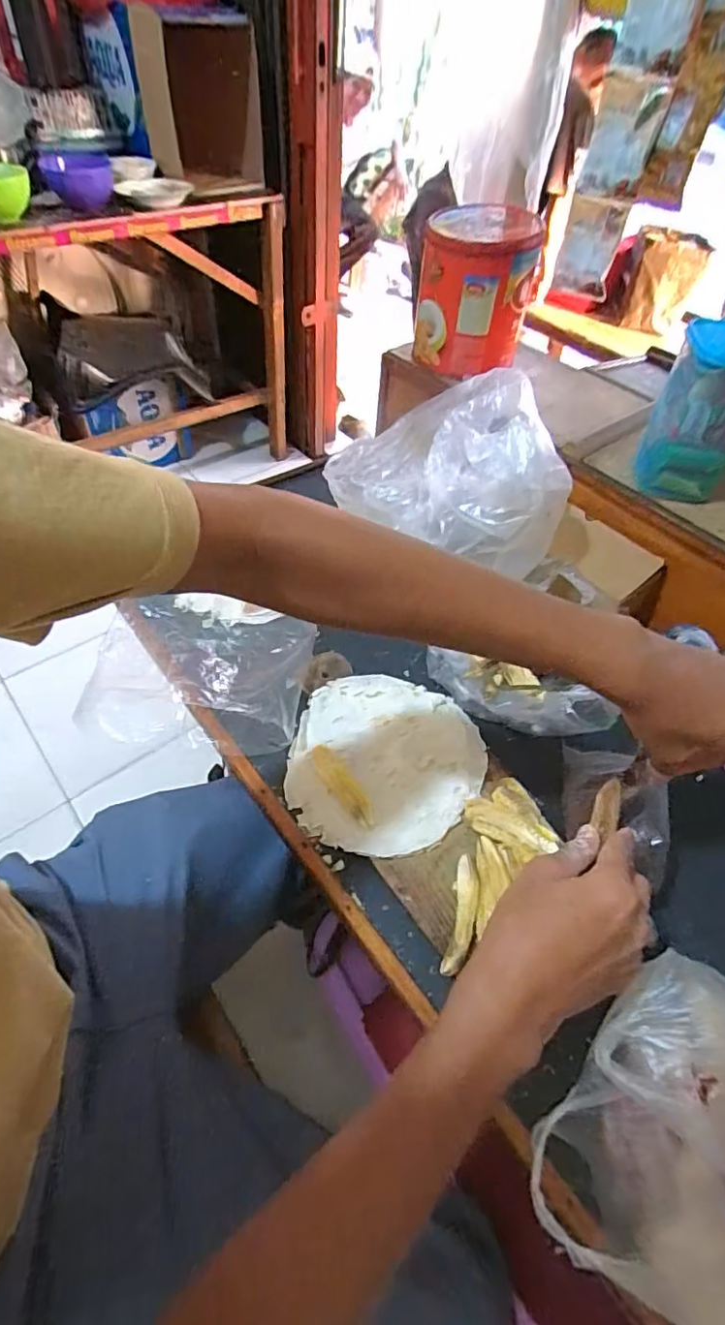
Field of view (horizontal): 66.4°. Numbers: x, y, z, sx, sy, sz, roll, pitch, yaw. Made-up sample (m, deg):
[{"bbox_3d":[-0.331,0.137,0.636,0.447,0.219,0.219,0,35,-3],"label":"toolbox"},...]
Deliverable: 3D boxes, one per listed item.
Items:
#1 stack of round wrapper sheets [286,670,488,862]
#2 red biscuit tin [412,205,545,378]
[{"bbox_3d":[0.023,0.098,0.555,0.185,0.026,0.189,11,51,4],"label":"stack of round wrapper sheets"},{"bbox_3d":[0.153,-0.496,0.743,0.139,0.155,0.125,18,52,10],"label":"red biscuit tin"}]

